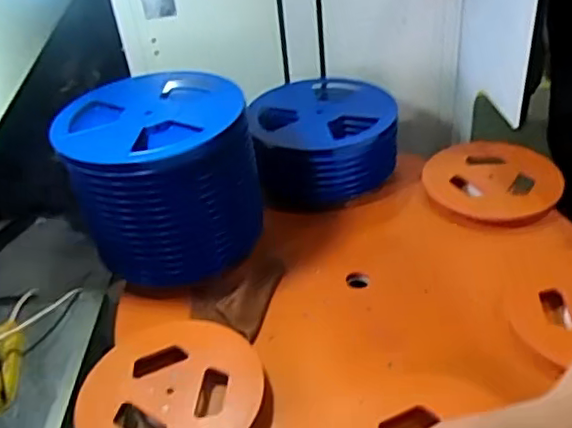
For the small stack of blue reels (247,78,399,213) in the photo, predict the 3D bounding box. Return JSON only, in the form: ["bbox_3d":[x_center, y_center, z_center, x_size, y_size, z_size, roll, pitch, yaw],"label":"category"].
[{"bbox_3d":[0.080,-0.180,1.333,0.306,0.138,0.312,-10,38,-4],"label":"small stack of blue reels"}]

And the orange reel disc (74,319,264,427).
[{"bbox_3d":[-0.173,0.263,0.907,0.266,0.017,0.263,-3,37,2],"label":"orange reel disc"}]

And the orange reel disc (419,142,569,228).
[{"bbox_3d":[0.422,-0.071,1.251,0.266,0.042,0.242,-4,38,3],"label":"orange reel disc"}]

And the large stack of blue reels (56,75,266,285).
[{"bbox_3d":[-0.218,-0.077,1.115,0.312,0.266,0.317,-5,38,1],"label":"large stack of blue reels"}]

